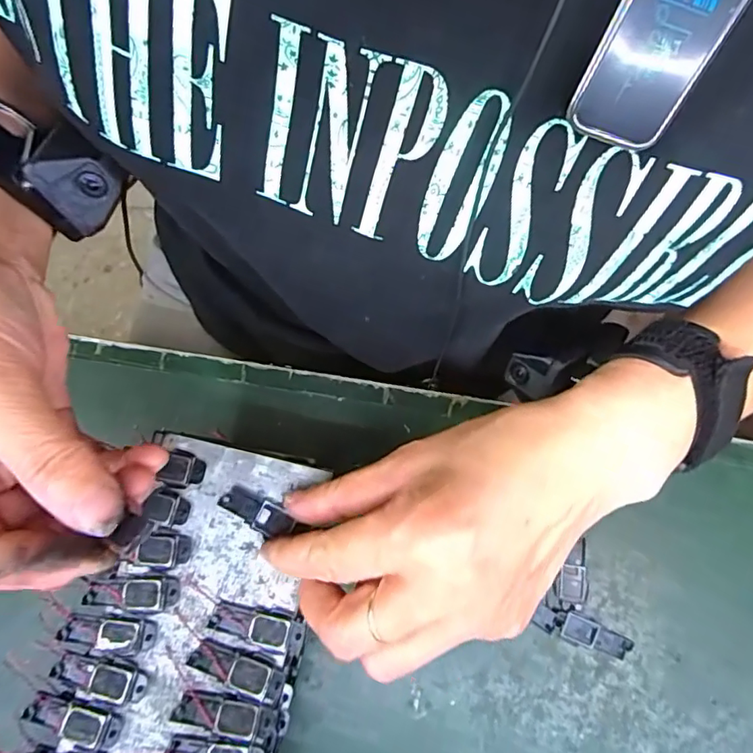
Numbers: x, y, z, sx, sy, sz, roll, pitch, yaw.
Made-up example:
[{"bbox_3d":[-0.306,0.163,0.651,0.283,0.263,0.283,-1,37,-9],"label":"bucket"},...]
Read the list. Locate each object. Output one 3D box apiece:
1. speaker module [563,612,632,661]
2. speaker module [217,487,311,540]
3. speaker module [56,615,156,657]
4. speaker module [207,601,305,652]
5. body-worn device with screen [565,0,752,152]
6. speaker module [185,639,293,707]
[{"bbox_3d":[0.114,0.134,0.276,0.033,0.004,0.014,23,77,6],"label":"speaker module"},{"bbox_3d":[-0.053,0.061,0.240,0.036,0.004,0.013,23,76,8],"label":"speaker module"},{"bbox_3d":[-0.114,0.108,0.226,0.039,0.005,0.014,6,76,2],"label":"speaker module"},{"bbox_3d":[-0.050,0.106,0.227,0.040,0.005,0.013,14,76,4],"label":"speaker module"},{"bbox_3d":[0.071,-0.086,0.123,0.025,0.064,0.009,30,47,9],"label":"body-worn device with screen"},{"bbox_3d":[-0.056,0.122,0.222,0.044,0.005,0.013,19,76,5],"label":"speaker module"}]

